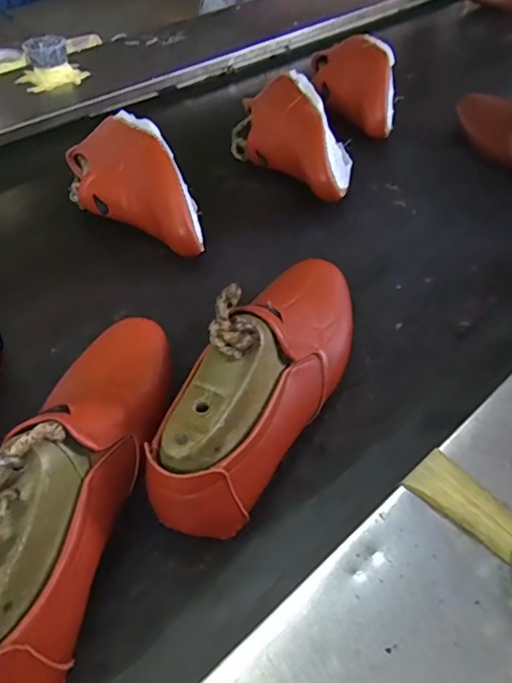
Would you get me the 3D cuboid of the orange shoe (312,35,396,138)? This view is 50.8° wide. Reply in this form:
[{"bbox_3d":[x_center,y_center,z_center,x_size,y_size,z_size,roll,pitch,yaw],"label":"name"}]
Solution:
[{"bbox_3d":[0.137,-0.366,0.758,0.094,0.077,0.256,0,48,1],"label":"orange shoe"}]

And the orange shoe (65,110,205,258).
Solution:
[{"bbox_3d":[-0.137,-0.180,0.593,0.098,0.082,0.258,-30,54,-24],"label":"orange shoe"}]

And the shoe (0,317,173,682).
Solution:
[{"bbox_3d":[-0.115,0.076,0.340,0.073,0.114,0.257,6,48,9],"label":"shoe"}]

